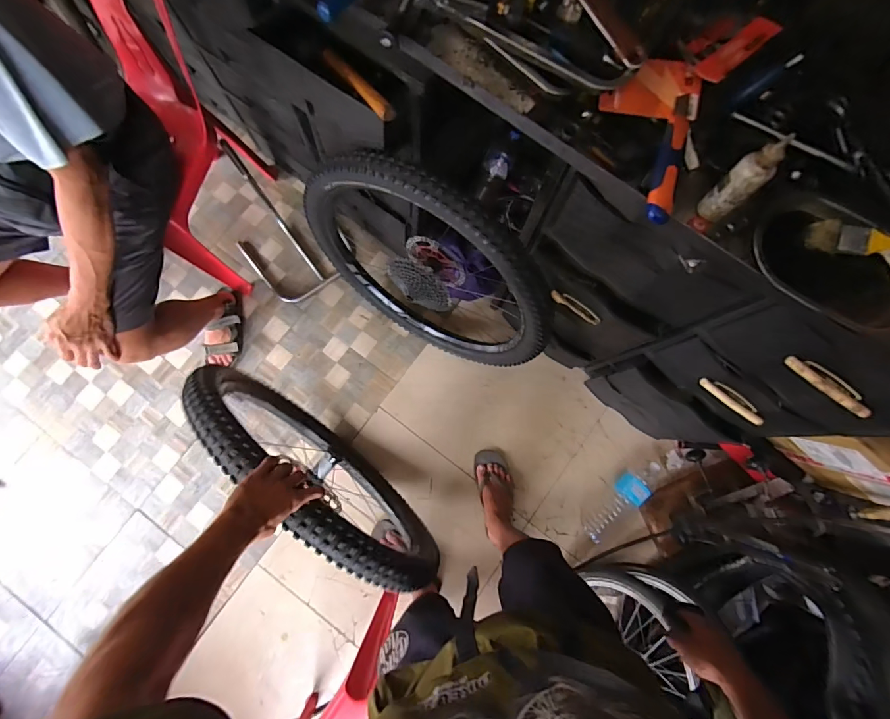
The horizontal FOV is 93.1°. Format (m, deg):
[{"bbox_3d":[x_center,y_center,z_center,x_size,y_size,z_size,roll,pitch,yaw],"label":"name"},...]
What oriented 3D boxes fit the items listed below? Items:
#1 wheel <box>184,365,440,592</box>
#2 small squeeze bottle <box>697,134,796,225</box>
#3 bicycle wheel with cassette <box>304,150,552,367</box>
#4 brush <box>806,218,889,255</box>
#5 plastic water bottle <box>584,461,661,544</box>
[{"bbox_3d":[-0.273,0.266,0.989,0.627,0.663,0.065,40,81,4],"label":"wheel"},{"bbox_3d":[0.368,-0.220,0.521,0.035,0.116,0.041,-38,84,-7],"label":"small squeeze bottle"},{"bbox_3d":[-0.049,-0.210,1.062,0.651,0.642,0.147,31,82,3],"label":"bicycle wheel with cassette"},{"bbox_3d":[0.560,-0.154,0.552,0.147,0.016,0.041,12,80,13],"label":"brush"},{"bbox_3d":[0.554,0.437,1.304,0.089,0.098,0.313,43,83,5],"label":"plastic water bottle"}]

